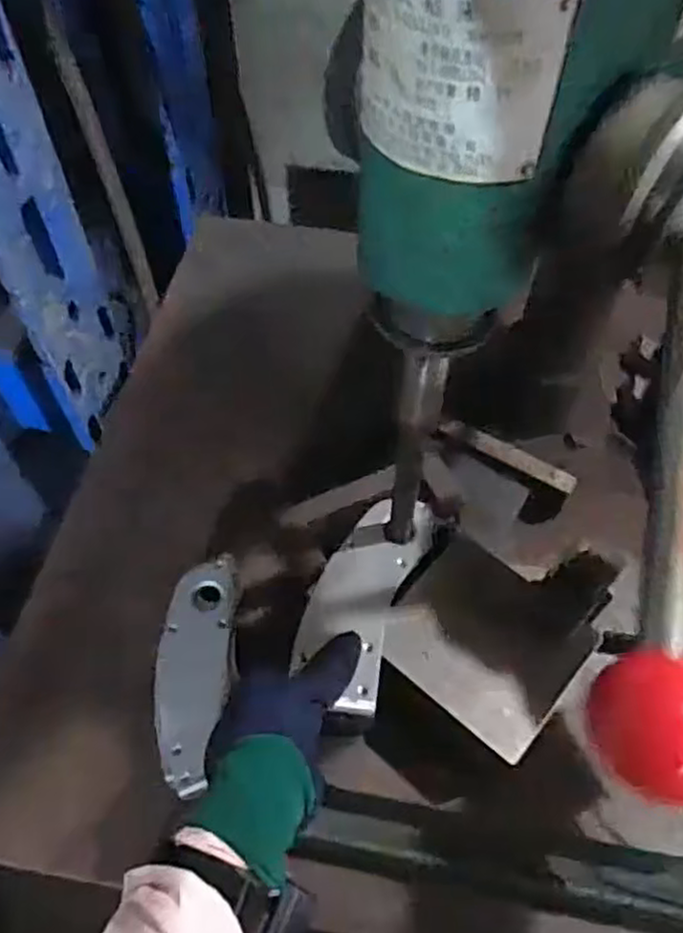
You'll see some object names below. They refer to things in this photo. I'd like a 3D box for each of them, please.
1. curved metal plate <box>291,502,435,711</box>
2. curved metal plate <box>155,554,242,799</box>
[{"bbox_3d":[0.015,0.092,0.520,0.066,0.010,0.162,18,59,9],"label":"curved metal plate"},{"bbox_3d":[-0.119,0.163,0.583,0.061,0.015,0.181,-1,57,0],"label":"curved metal plate"}]

